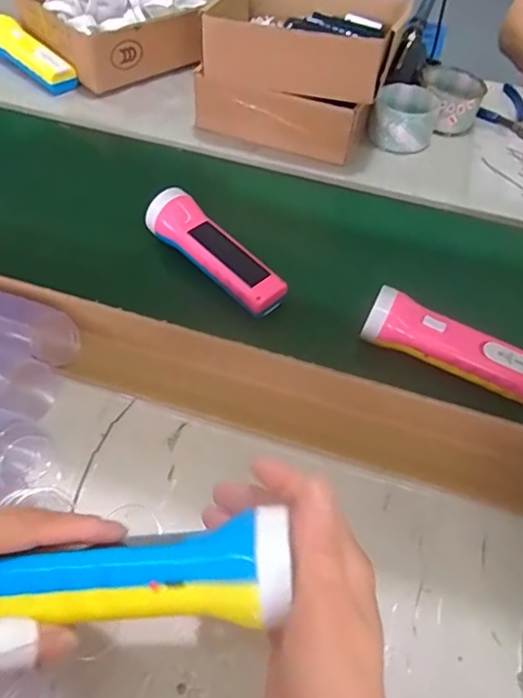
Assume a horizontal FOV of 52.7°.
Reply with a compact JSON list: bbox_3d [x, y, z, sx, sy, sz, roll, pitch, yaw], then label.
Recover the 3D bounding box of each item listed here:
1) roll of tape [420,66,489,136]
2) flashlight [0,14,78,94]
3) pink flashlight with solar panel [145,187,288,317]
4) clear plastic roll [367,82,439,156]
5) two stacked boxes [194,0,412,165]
[{"bbox_3d":[0.256,-0.340,0.722,0.093,0.048,0.093,2,55,-3],"label":"roll of tape"},{"bbox_3d":[-0.322,-0.406,0.734,0.158,0.052,0.041,35,60,19],"label":"flashlight"},{"bbox_3d":[-0.047,-0.098,0.526,0.166,0.041,0.052,38,61,21],"label":"pink flashlight with solar panel"},{"bbox_3d":[0.184,-0.299,0.688,0.083,0.046,0.079,17,56,8],"label":"clear plastic roll"},{"bbox_3d":[0.050,-0.367,0.672,0.218,0.142,0.186,18,56,8],"label":"two stacked boxes"}]

